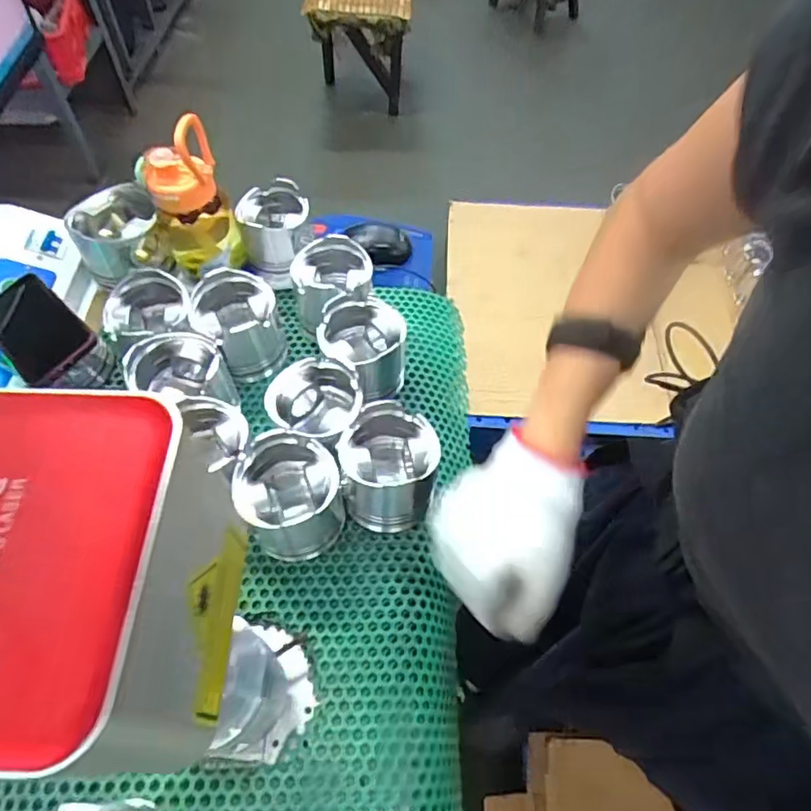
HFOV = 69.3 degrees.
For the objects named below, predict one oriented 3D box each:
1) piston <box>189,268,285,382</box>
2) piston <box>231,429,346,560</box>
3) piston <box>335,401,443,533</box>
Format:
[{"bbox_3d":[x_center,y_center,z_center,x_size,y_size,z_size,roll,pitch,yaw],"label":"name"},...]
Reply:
[{"bbox_3d":[-0.188,-0.088,0.672,0.090,0.094,0.089,-31,63,-19],"label":"piston"},{"bbox_3d":[-0.104,0.087,0.547,0.091,0.086,0.096,-4,57,-3],"label":"piston"},{"bbox_3d":[-0.017,0.058,0.566,0.084,0.084,0.095,-1,57,-1],"label":"piston"}]

